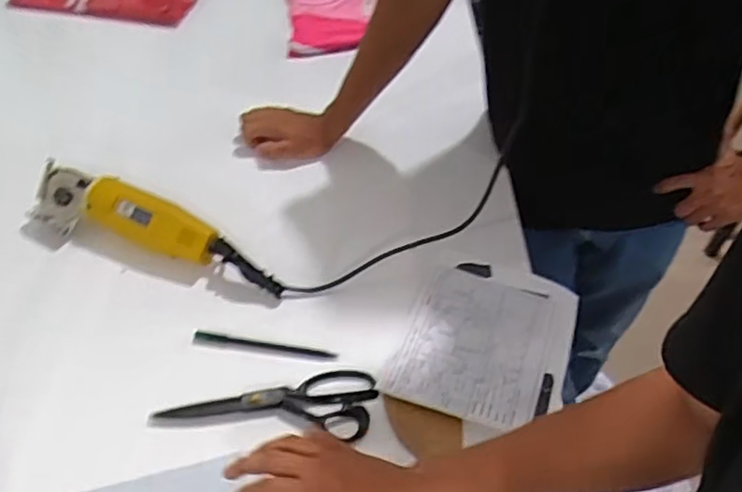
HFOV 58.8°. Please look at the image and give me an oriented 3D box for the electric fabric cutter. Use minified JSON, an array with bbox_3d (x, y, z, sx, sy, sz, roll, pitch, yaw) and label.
[{"bbox_3d":[-0.262,-0.021,0.806,0.344,0.066,0.071,16,46,11],"label":"electric fabric cutter"}]

